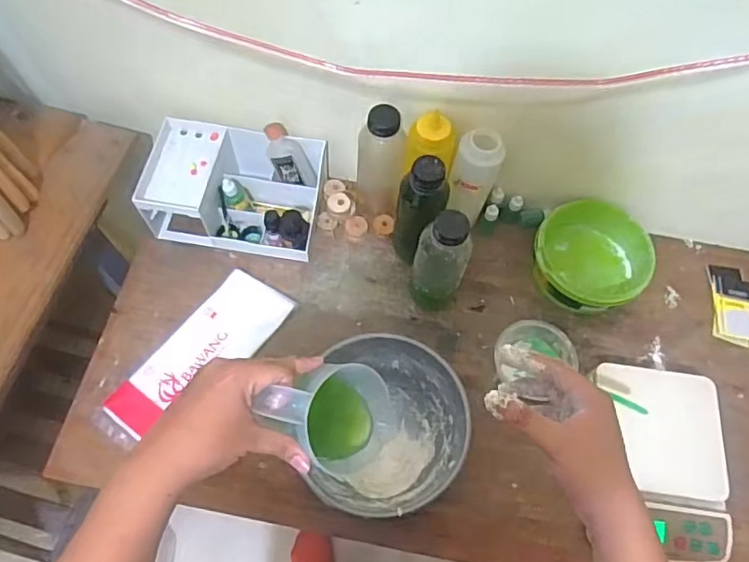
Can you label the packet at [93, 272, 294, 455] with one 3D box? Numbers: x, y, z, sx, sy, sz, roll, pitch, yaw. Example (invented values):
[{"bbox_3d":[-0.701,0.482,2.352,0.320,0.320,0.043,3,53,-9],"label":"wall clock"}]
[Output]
[{"bbox_3d":[-0.230,0.102,0.728,0.103,0.016,0.264,35,71,10],"label":"packet"}]

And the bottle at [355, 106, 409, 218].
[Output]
[{"bbox_3d":[0.009,-0.159,0.760,0.062,0.171,0.054,2,64,-1],"label":"bottle"}]

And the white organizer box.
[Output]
[{"bbox_3d":[-0.194,-0.131,0.792,0.231,0.094,0.152,10,65,2],"label":"white organizer box"}]

